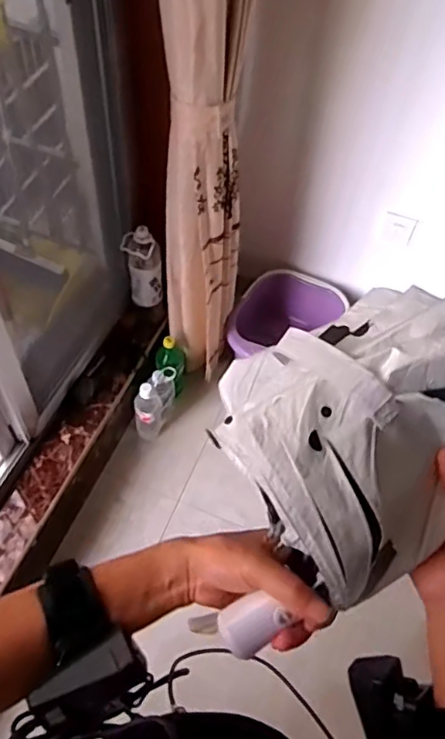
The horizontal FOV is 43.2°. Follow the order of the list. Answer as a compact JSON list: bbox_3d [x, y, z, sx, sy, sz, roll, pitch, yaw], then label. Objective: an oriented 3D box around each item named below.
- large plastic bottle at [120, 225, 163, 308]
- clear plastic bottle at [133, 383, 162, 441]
[{"bbox_3d":[-0.208,-0.263,1.476,0.073,0.232,0.091,-30,61,-23],"label":"large plastic bottle"},{"bbox_3d":[-0.205,0.119,1.557,0.076,0.203,0.063,-8,55,-10],"label":"clear plastic bottle"}]

